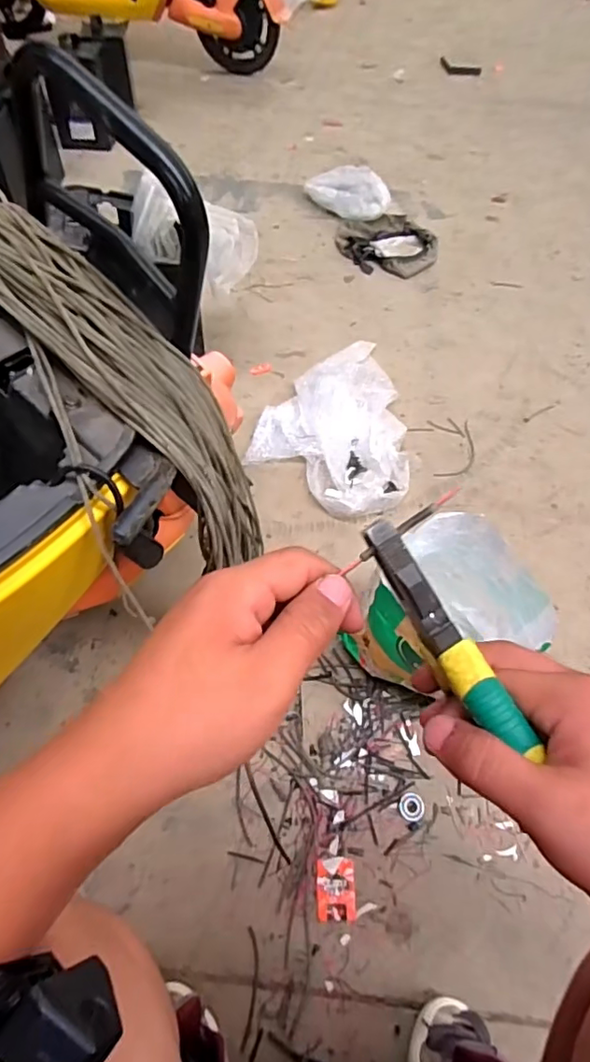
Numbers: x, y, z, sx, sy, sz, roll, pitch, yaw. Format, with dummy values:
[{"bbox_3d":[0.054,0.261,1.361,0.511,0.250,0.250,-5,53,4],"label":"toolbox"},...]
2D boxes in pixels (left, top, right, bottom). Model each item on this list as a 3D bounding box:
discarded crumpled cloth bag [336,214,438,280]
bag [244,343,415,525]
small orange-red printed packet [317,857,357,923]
[{"bbox_3d":[0.276,-0.869,1.673,0.294,0.027,0.311,11,55,2],"label":"discarded crumpled cloth bag"},{"bbox_3d":[0.138,-0.246,1.214,0.342,0.050,0.488,30,58,15],"label":"bag"},{"bbox_3d":[0.055,0.475,0.741,0.051,0.004,0.070,1,55,-4],"label":"small orange-red printed packet"}]

